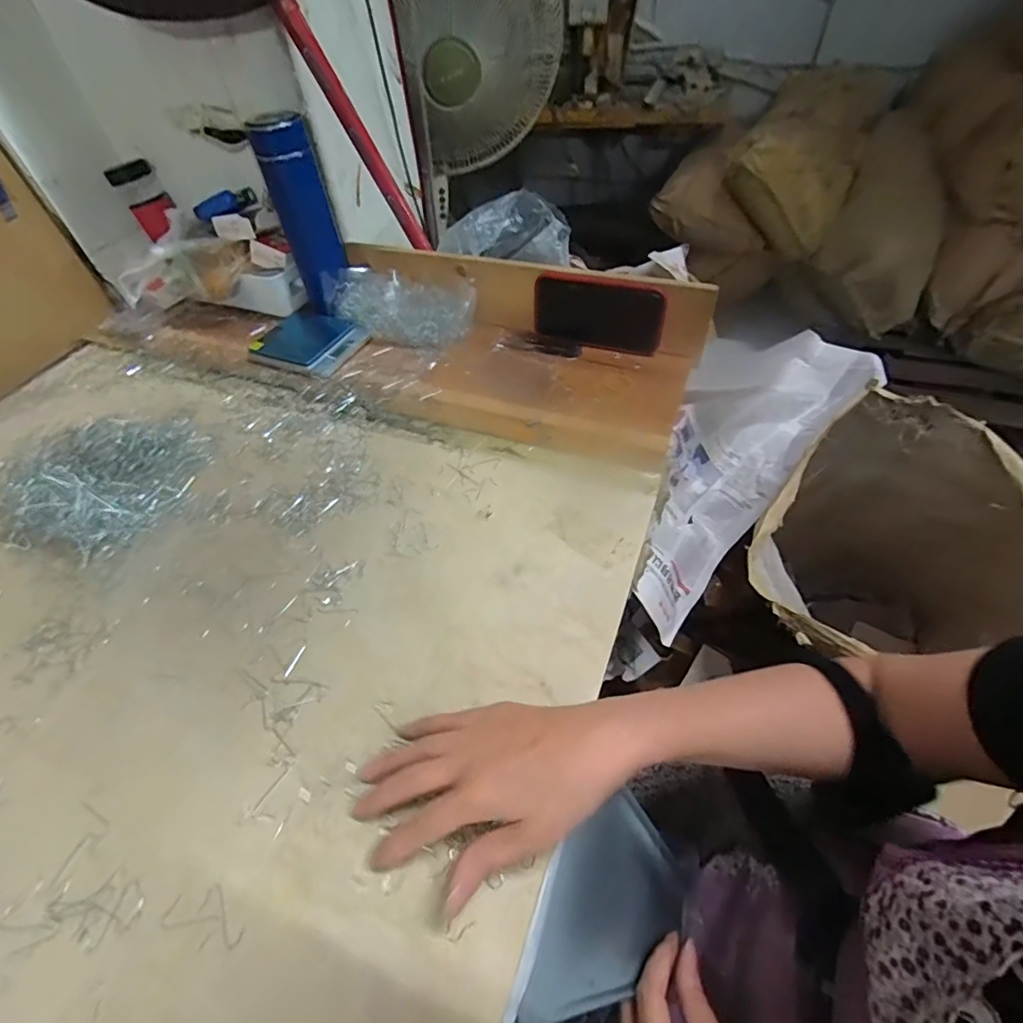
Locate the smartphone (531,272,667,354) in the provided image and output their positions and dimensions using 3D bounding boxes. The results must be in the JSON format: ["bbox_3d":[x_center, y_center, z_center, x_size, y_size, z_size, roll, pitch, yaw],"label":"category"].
[{"bbox_3d":[0.101,-0.234,0.605,0.154,0.082,0.014,18,54,17],"label":"smartphone"}]

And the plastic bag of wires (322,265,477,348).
[{"bbox_3d":[-0.149,-0.269,0.670,0.199,0.061,0.080,13,53,14],"label":"plastic bag of wires"}]

